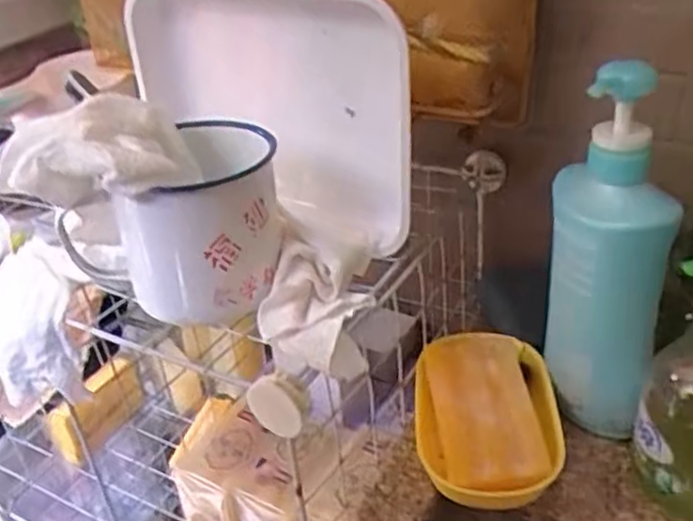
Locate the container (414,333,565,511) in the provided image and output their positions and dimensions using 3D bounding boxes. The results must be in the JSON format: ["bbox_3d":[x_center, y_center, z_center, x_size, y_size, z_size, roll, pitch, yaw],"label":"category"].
[{"bbox_3d":[0.097,0.109,0.501,0.095,0.049,0.145,0,32,9],"label":"container"}]

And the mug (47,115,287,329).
[{"bbox_3d":[-0.103,-0.026,0.463,0.127,0.097,0.102,8,34,21],"label":"mug"}]

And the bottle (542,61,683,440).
[{"bbox_3d":[0.167,0.005,0.458,0.066,0.244,0.081,4,33,16],"label":"bottle"}]

